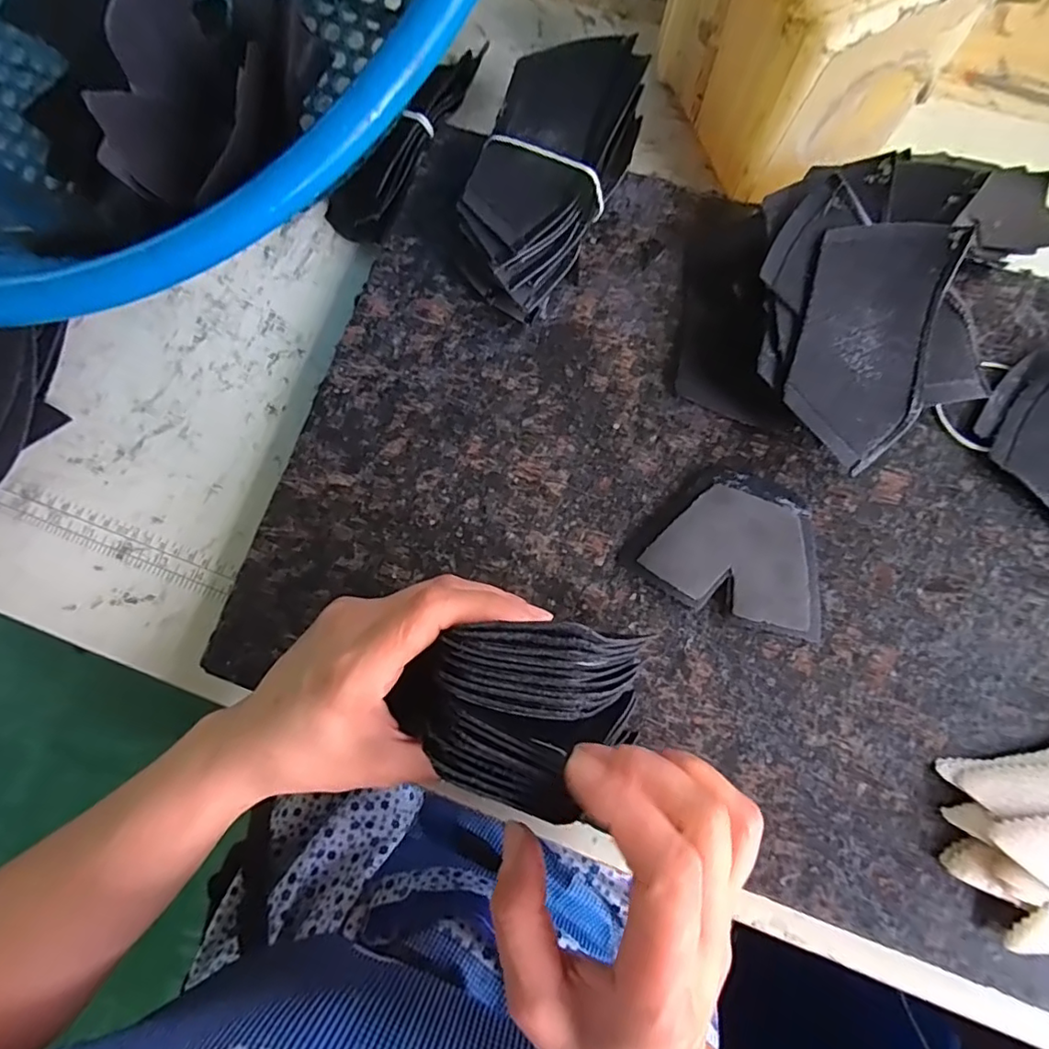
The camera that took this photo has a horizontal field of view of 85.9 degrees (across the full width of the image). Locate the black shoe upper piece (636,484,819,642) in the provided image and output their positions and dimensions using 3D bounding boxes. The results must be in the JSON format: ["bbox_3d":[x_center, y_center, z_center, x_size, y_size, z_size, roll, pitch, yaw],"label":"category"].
[{"bbox_3d":[0.113,0.017,0.294,0.090,0.011,0.062,22,81,7],"label":"black shoe upper piece"}]

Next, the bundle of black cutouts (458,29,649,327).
[{"bbox_3d":[0.011,-0.193,0.317,0.072,0.058,0.139,22,81,8],"label":"bundle of black cutouts"}]

